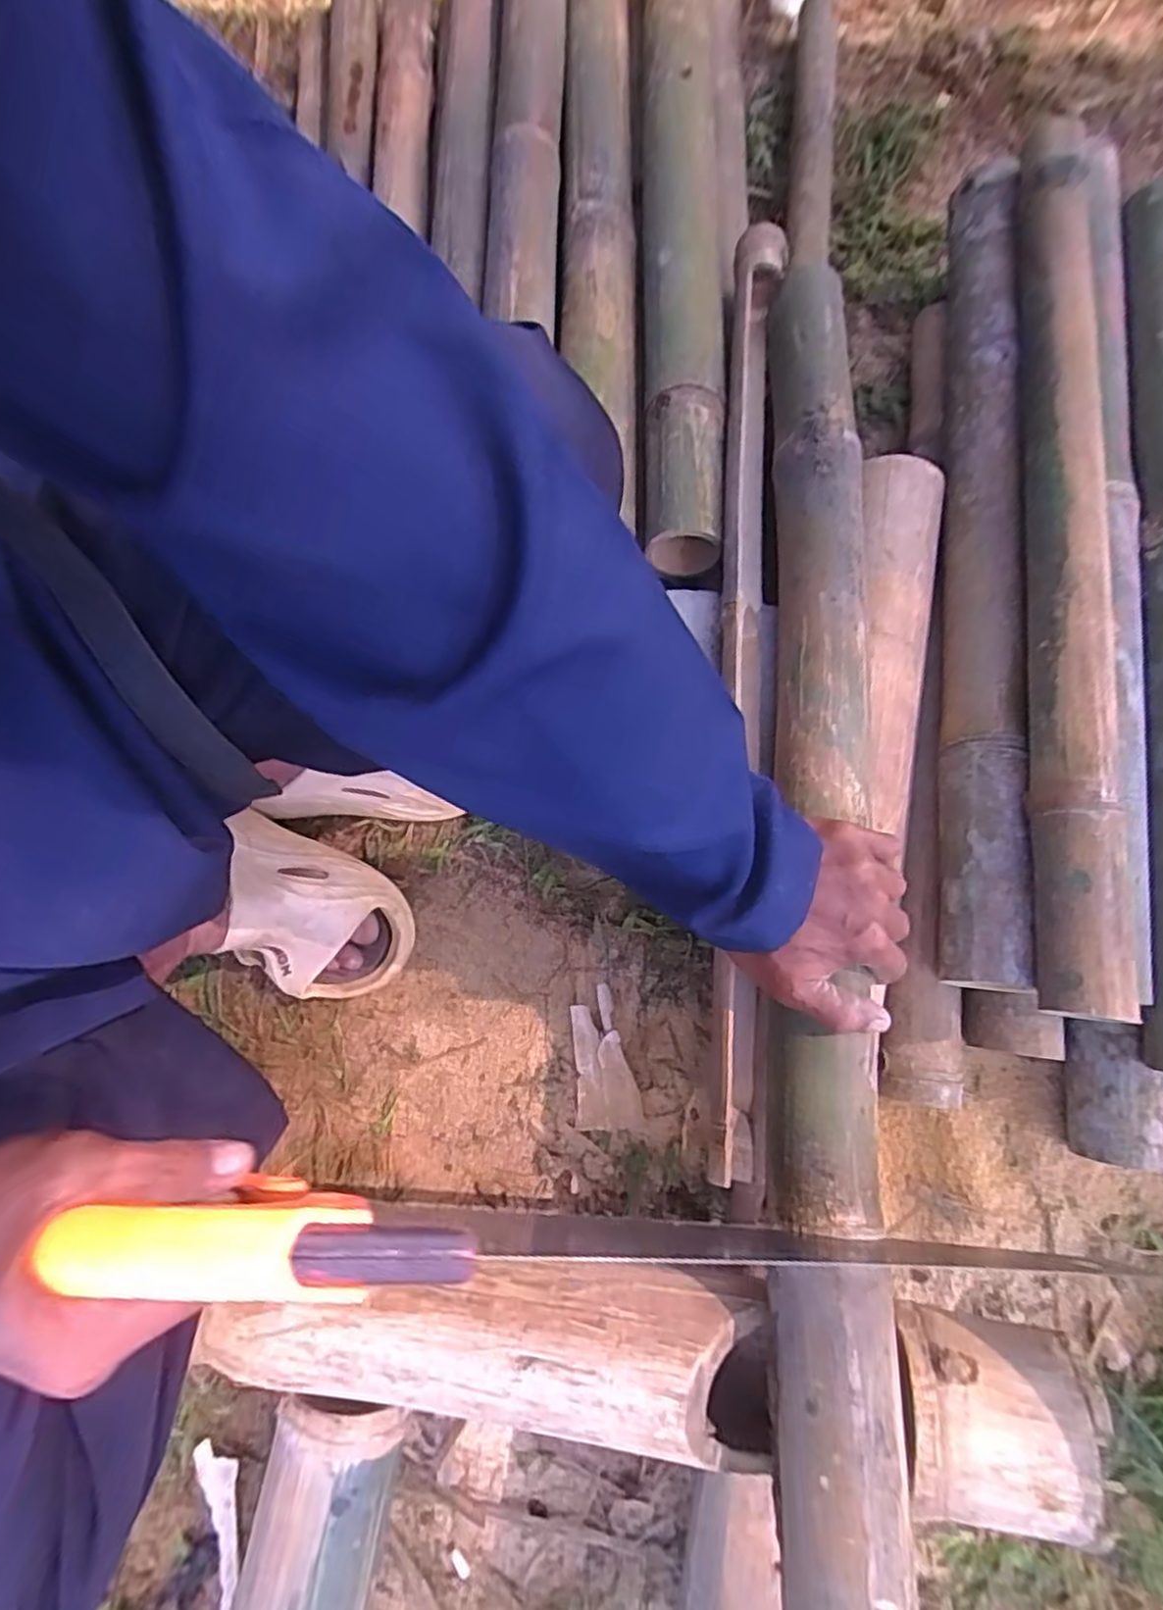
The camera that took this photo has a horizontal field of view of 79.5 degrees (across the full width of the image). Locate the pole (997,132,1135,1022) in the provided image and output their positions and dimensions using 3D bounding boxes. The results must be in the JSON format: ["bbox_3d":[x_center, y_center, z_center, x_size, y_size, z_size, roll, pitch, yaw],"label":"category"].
[{"bbox_3d":[0.319,-0.176,0.473,0.049,0.063,0.610,7,78,3],"label":"pole"}]

